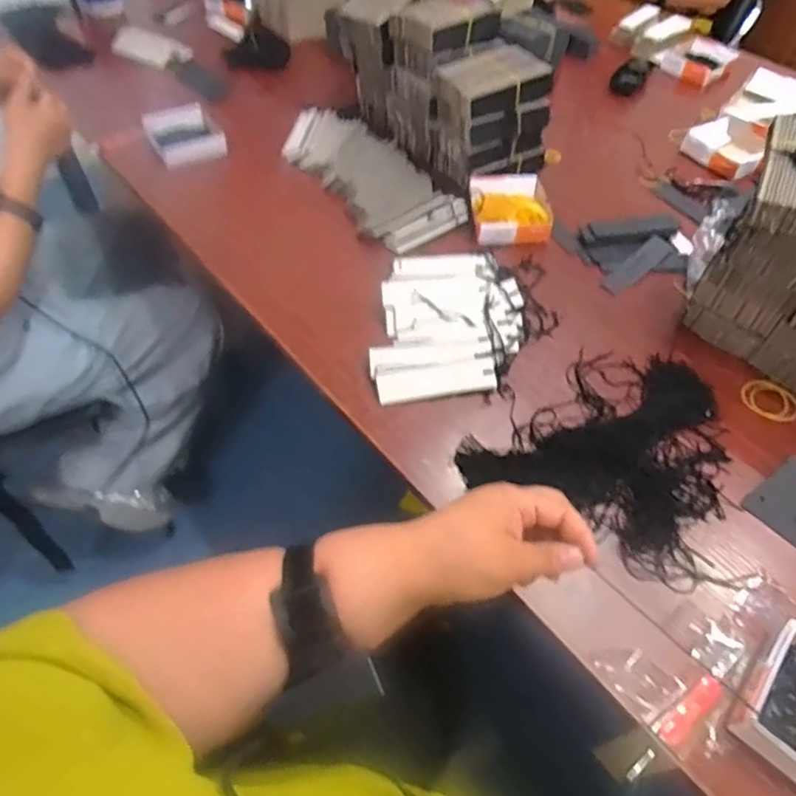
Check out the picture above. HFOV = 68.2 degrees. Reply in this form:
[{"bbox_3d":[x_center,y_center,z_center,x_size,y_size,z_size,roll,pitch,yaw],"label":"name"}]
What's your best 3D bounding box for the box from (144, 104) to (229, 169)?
[{"bbox_3d":[-0.328,-0.402,0.915,0.103,0.034,0.109,-23,57,-19],"label":"box"}]

